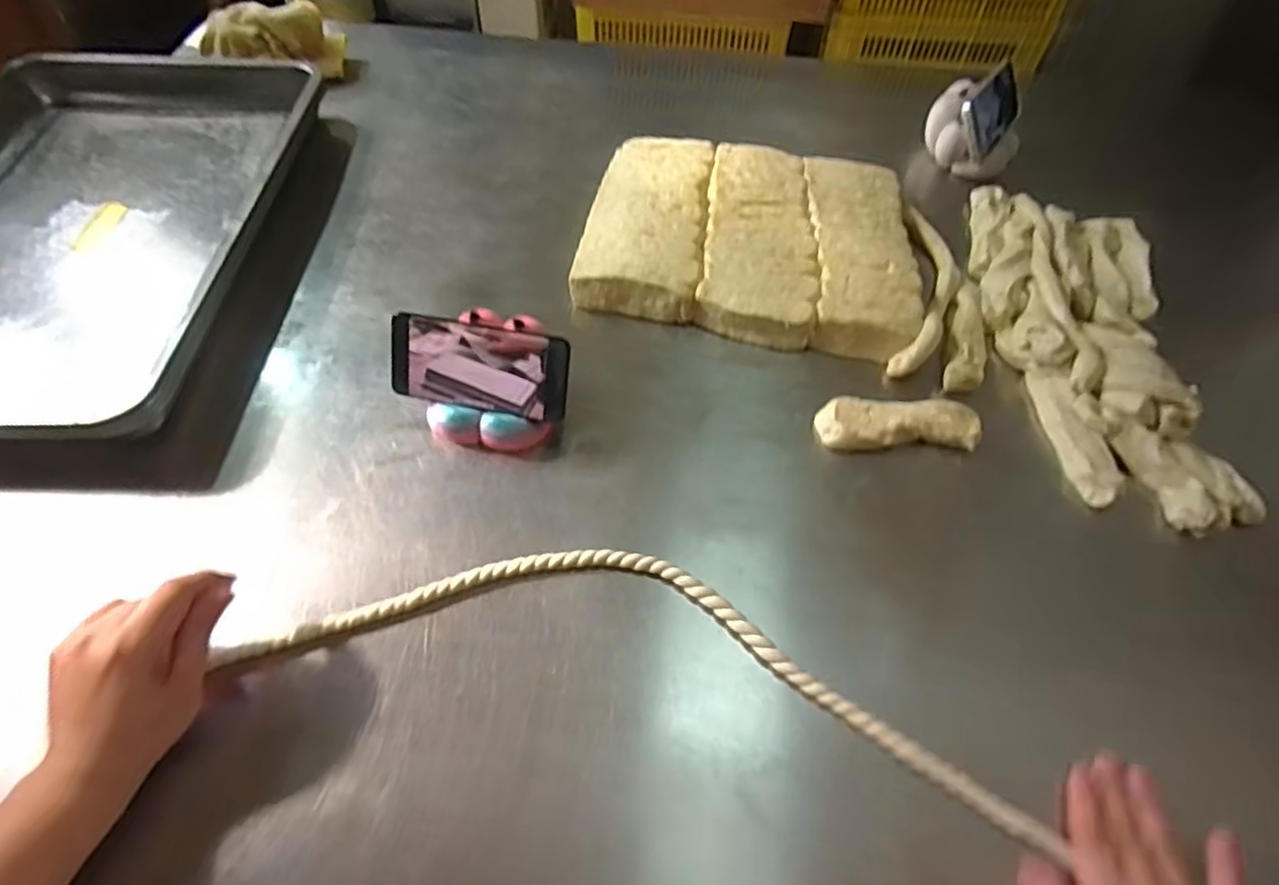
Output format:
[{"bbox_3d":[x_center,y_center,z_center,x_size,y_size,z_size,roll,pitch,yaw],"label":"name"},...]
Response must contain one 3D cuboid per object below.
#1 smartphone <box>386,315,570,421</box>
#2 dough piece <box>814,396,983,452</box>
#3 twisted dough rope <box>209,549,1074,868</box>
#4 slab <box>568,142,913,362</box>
[{"bbox_3d":[-0.140,-0.065,0.581,0.160,0.073,0.009,11,18,10],"label":"smartphone"},{"bbox_3d":[0.236,-0.018,0.610,0.141,0.024,0.051,1,54,-1],"label":"dough piece"},{"bbox_3d":[-0.003,0.156,0.489,0.559,0.019,0.151,12,51,7],"label":"twisted dough rope"},{"bbox_3d":[0.123,-0.228,0.748,0.358,0.056,0.280,10,55,5],"label":"slab"}]

